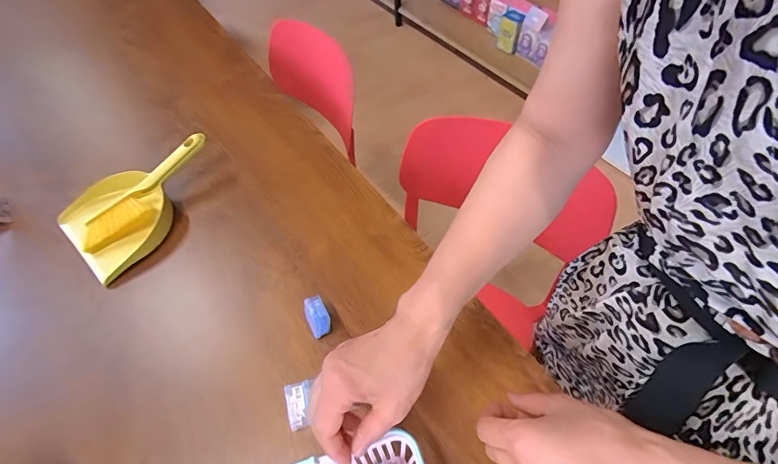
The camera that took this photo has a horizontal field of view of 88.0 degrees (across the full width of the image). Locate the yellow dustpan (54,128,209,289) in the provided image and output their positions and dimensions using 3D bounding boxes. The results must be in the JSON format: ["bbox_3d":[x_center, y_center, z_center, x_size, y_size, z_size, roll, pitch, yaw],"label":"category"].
[{"bbox_3d":[-0.403,-0.061,0.660,0.176,0.073,0.252,35,63,25],"label":"yellow dustpan"}]

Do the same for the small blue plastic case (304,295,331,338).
[{"bbox_3d":[-0.095,0.114,0.538,0.028,0.041,0.043,-24,56,-13],"label":"small blue plastic case"}]

